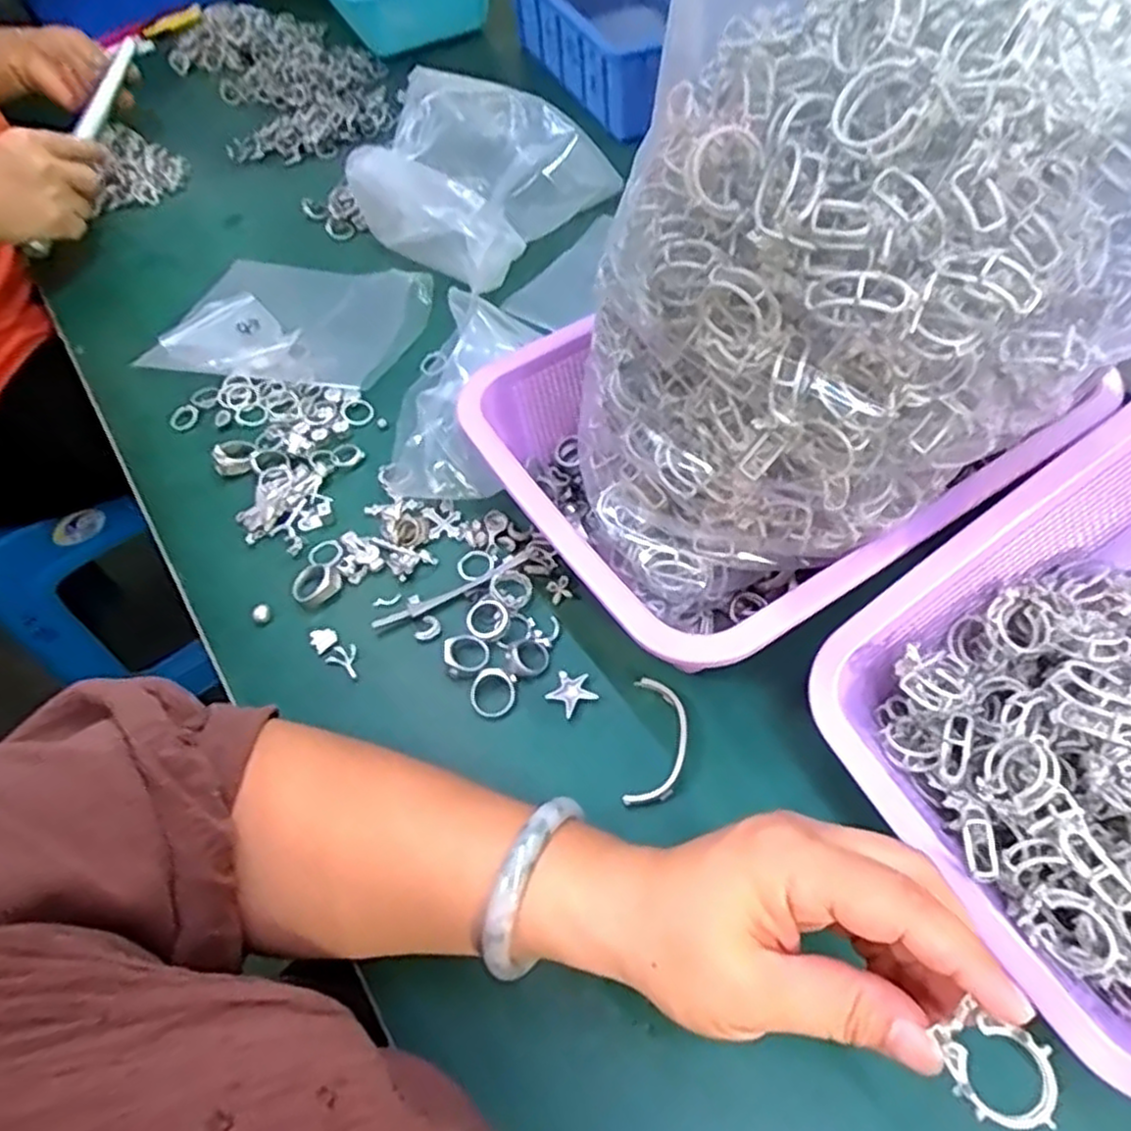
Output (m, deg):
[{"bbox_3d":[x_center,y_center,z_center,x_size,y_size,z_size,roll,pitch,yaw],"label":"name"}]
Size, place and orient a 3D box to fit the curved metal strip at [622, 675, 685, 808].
[{"bbox_3d":[0.045,0.086,0.362,0.026,0.005,0.064,6,57,10],"label":"curved metal strip"}]

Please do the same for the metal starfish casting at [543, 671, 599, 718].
[{"bbox_3d":[0.003,0.066,0.384,0.023,0.004,0.022,-34,59,-16],"label":"metal starfish casting"}]

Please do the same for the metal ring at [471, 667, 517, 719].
[{"bbox_3d":[-0.038,0.066,0.384,0.023,0.006,0.024,-3,55,4],"label":"metal ring"}]

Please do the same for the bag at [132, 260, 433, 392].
[{"bbox_3d":[-0.213,-0.190,0.567,0.194,0.035,0.144,11,58,14],"label":"bag"}]

